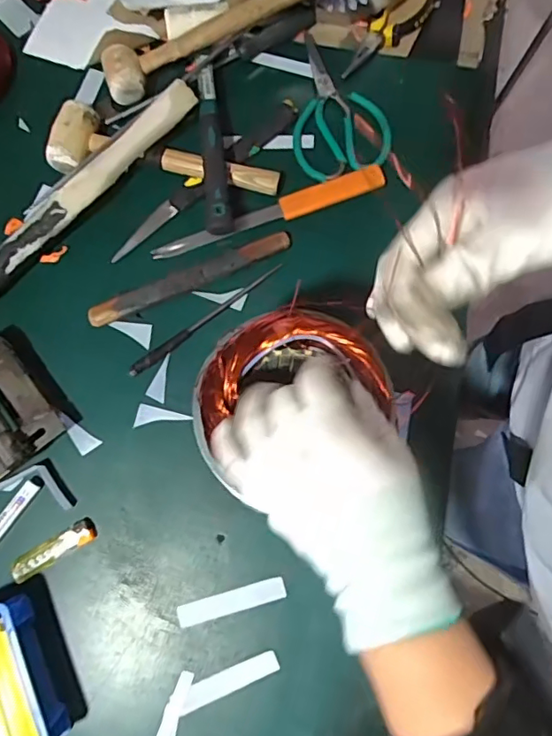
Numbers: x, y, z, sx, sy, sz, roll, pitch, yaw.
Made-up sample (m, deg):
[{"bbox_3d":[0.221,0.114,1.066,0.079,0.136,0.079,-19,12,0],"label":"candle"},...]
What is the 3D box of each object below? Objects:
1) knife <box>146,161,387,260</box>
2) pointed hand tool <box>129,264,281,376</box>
[{"bbox_3d":[-0.007,-0.173,0.599,0.269,0.011,0.032,-21,81,-5],"label":"knife"},{"bbox_3d":[-0.077,-0.052,0.591,0.197,0.014,0.013,-35,82,-7],"label":"pointed hand tool"}]

